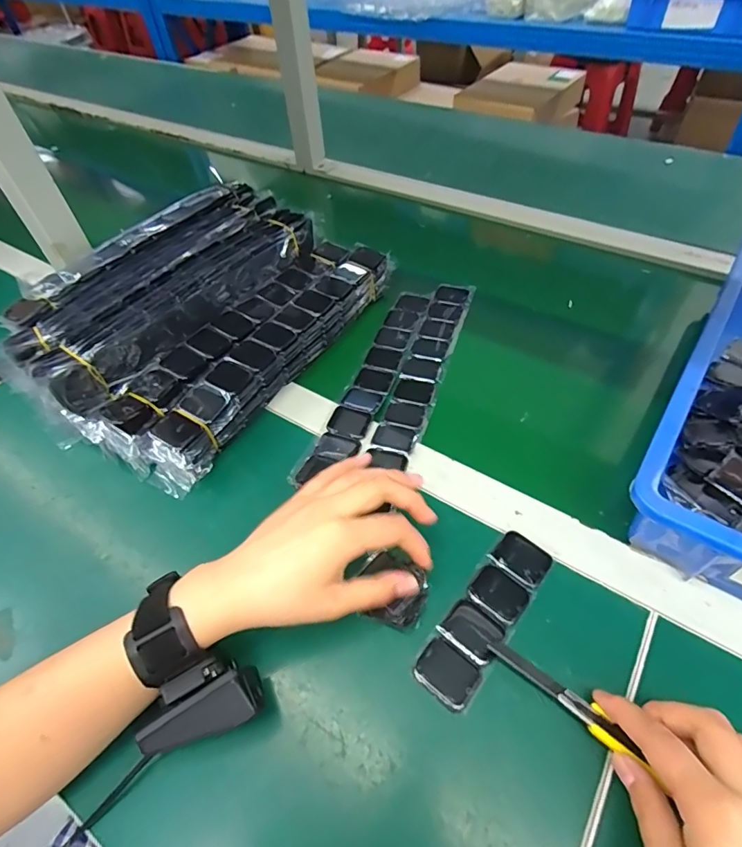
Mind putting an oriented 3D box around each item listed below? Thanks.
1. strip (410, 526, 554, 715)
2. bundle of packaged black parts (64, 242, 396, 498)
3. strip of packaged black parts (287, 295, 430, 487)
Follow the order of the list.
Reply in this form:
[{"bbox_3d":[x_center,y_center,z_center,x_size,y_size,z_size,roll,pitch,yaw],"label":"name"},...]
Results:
[{"bbox_3d":[0.083,0.135,0.332,0.041,0.006,0.130,32,61,26],"label":"strip"},{"bbox_3d":[-0.114,-0.085,0.491,0.099,0.060,0.354,24,58,22],"label":"bundle of packaged black parts"},{"bbox_3d":[0.002,-0.051,0.483,0.043,0.012,0.286,15,55,16],"label":"strip of packaged black parts"}]

